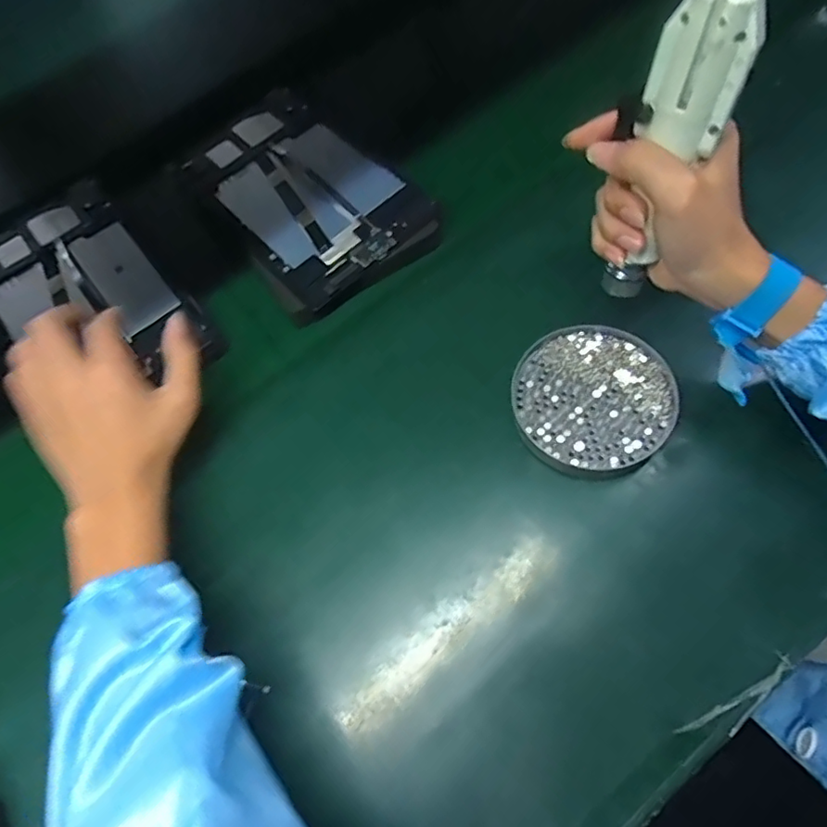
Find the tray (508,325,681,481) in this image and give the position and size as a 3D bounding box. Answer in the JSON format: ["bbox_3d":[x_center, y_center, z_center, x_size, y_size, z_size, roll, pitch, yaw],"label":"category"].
[{"bbox_3d":[0.129,-0.009,0.418,0.112,0.025,0.113,-2,69,5],"label":"tray"}]

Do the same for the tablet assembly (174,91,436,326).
[{"bbox_3d":[-0.099,-0.205,0.522,0.154,0.019,0.247,-36,70,-9],"label":"tablet assembly"}]

